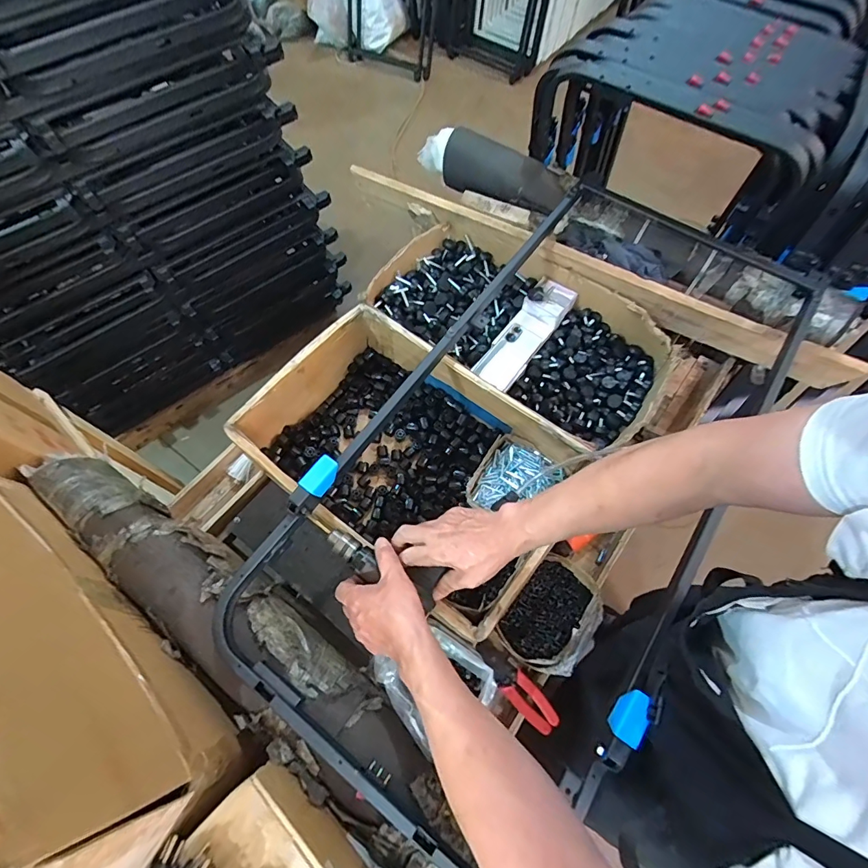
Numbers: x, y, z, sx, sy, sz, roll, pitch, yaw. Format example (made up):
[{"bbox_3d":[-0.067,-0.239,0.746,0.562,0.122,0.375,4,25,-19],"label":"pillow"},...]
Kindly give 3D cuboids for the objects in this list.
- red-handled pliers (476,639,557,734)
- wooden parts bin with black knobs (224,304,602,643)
[{"bbox_3d":[0.133,0.412,0.732,0.046,0.010,0.162,-38,56,-16],"label":"red-handled pliers"},{"bbox_3d":[-0.046,0.040,0.785,0.498,0.163,0.339,36,70,15],"label":"wooden parts bin with black knobs"}]

